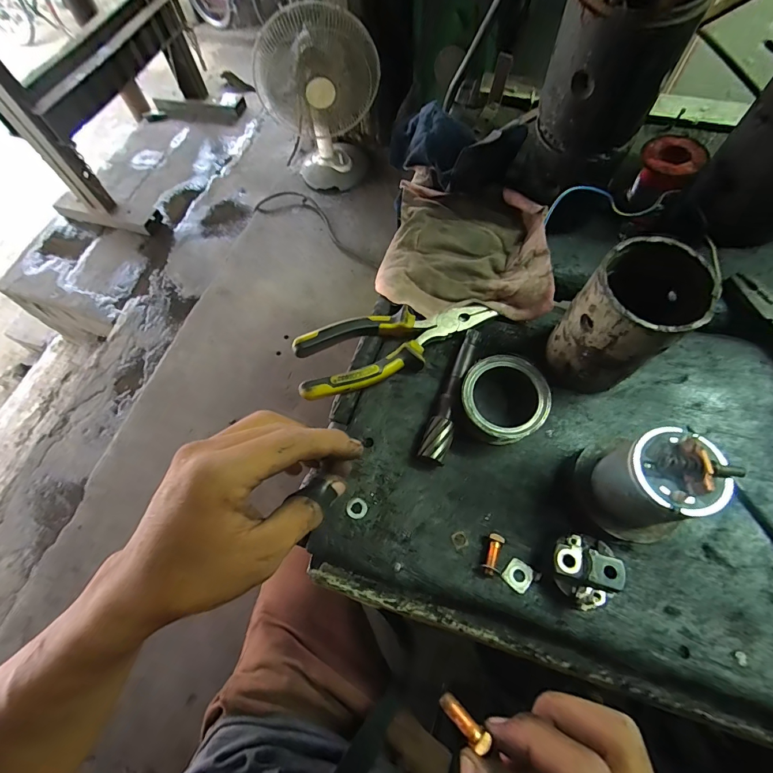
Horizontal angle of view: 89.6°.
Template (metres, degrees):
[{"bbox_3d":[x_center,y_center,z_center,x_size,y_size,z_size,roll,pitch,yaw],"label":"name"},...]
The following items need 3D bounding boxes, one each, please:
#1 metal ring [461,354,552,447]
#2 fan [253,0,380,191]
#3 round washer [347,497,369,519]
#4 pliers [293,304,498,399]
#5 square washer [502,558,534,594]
[{"bbox_3d":[0.090,0.013,0.304,0.064,0.038,0.063,-1,65,3],"label":"metal ring"},{"bbox_3d":[-0.235,-1.114,1.497,0.415,0.558,0.386,-3,65,2],"label":"fan"},{"bbox_3d":[-0.022,0.089,0.284,0.015,0.004,0.015,-1,65,3],"label":"round washer"},{"bbox_3d":[0.009,-0.040,0.321,0.170,0.027,0.055,-22,66,-7],"label":"pliers"},{"bbox_3d":[0.091,0.131,0.269,0.018,0.004,0.018,36,72,18],"label":"square washer"}]

